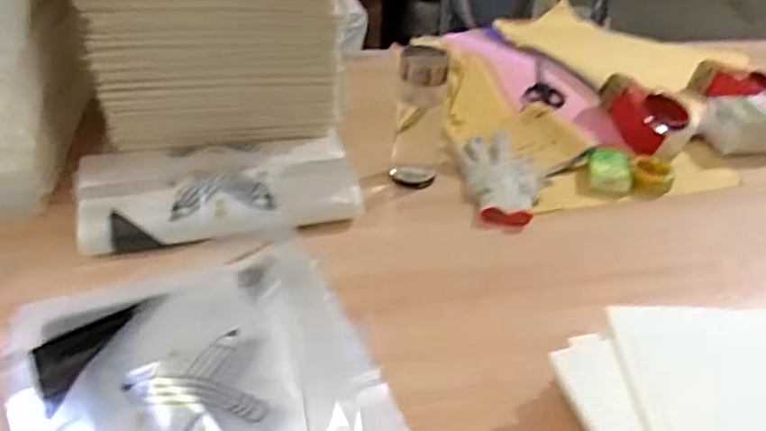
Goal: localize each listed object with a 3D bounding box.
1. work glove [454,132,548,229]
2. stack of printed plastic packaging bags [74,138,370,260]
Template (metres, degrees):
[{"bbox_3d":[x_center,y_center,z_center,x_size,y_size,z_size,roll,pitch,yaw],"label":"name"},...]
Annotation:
[{"bbox_3d":[0.171,-0.051,0.949,0.102,0.027,0.200,-2,37,-10],"label":"work glove"},{"bbox_3d":[-0.210,-0.038,0.870,0.346,0.051,0.172,-5,38,-13],"label":"stack of printed plastic packaging bags"}]

